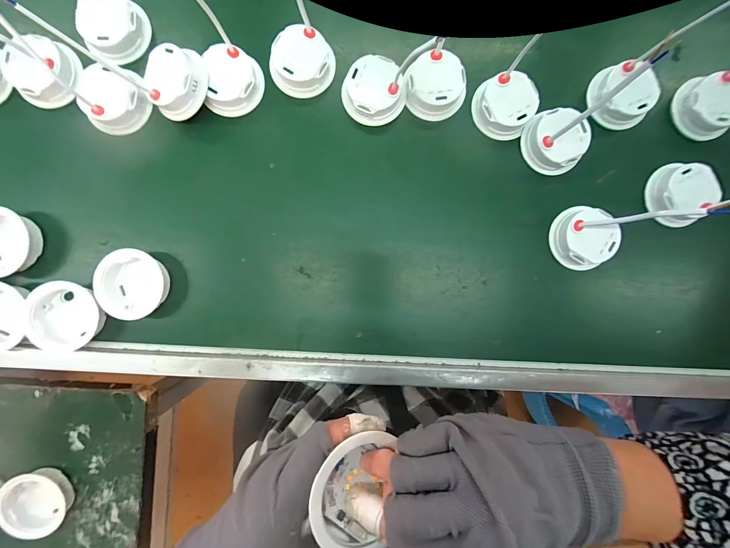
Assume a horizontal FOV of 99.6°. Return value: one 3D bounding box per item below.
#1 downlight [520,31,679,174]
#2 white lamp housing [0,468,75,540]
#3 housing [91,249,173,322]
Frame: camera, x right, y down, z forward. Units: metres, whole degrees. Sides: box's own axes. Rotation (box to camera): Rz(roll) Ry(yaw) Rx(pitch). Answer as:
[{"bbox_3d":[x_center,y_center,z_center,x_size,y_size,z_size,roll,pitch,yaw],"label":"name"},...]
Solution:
[{"bbox_3d":[0.217,-0.146,0.294,0.062,0.124,0.068,-23,94,0],"label":"downlight"},{"bbox_3d":[-0.375,0.258,0.352,0.070,0.031,0.057,24,89,0],"label":"white lamp housing"},{"bbox_3d":[-0.251,0.010,0.338,0.066,0.030,0.068,0,89,-1],"label":"housing"}]

